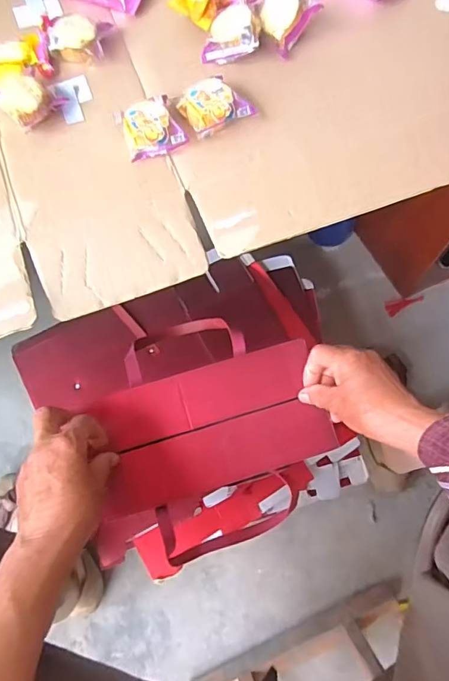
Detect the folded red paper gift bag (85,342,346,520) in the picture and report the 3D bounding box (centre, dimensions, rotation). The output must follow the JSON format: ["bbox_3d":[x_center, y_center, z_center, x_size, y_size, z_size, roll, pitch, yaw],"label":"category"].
[{"bbox_3d":[-0.014,0.088,0.486,0.231,0.031,0.119,-16,74,-5],"label":"folded red paper gift bag"}]

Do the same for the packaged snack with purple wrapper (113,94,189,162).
[{"bbox_3d":[-0.065,-0.185,0.409,0.049,0.021,0.047,-21,75,-7],"label":"packaged snack with purple wrapper"}]

